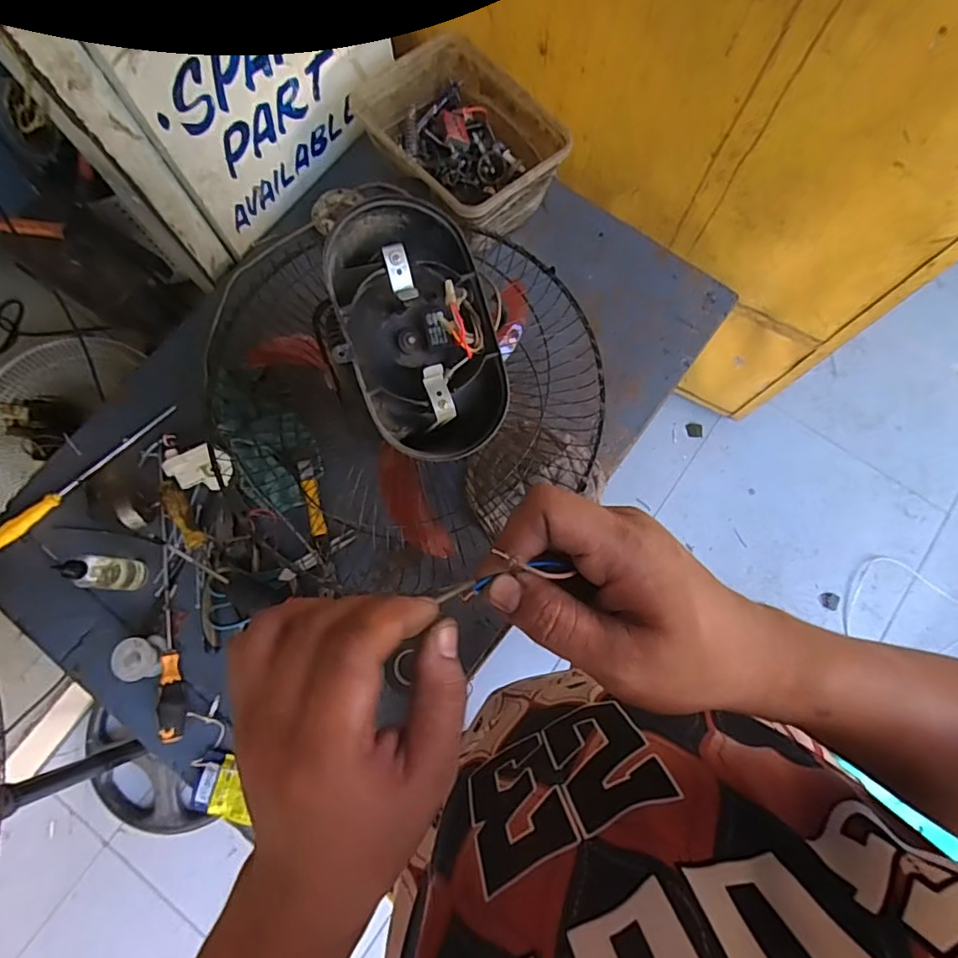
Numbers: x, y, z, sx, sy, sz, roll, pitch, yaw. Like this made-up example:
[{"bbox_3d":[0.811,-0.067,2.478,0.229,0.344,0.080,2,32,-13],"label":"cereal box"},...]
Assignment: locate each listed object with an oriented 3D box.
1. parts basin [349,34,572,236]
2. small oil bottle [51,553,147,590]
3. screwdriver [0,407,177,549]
[{"bbox_3d":[-0.033,-0.489,0.809,0.207,0.103,0.280,-43,80,-9],"label":"parts basin"},{"bbox_3d":[-0.468,0.116,0.683,0.031,0.125,0.041,2,76,1],"label":"small oil bottle"},{"bbox_3d":[-0.553,-0.008,0.766,0.022,0.028,0.291,44,80,10],"label":"screwdriver"}]

